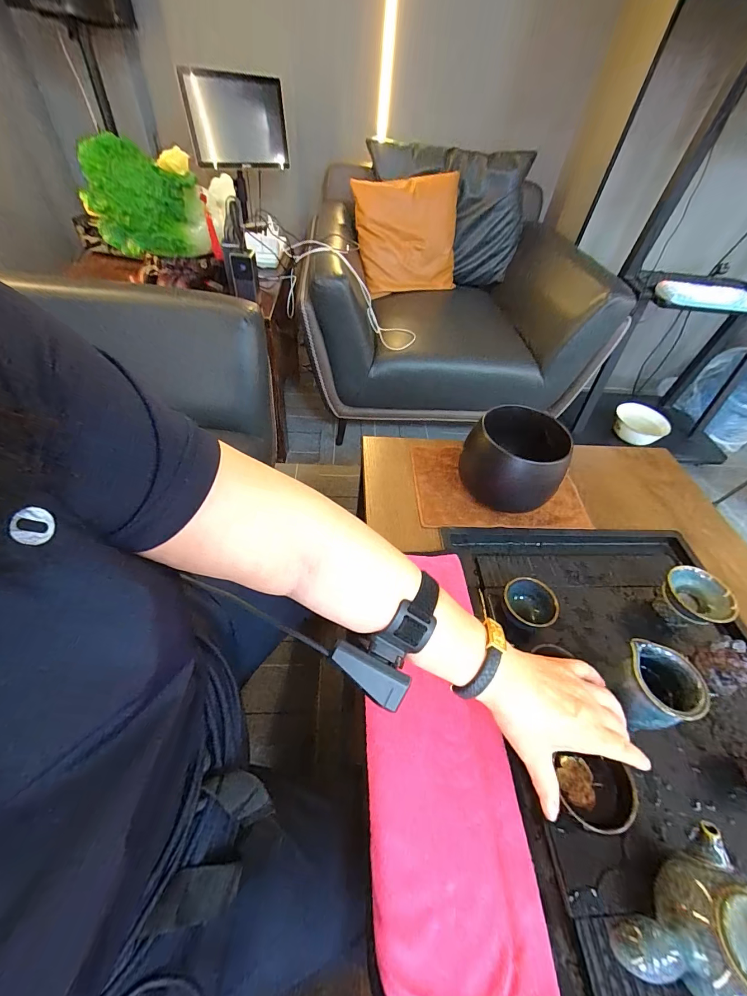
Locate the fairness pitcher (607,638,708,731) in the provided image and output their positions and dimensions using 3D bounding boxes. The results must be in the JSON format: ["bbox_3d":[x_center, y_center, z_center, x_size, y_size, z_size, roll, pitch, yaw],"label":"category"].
[{"bbox_3d":[0.284,0.202,0.393,0.064,0.090,0.071,-11,51,-14],"label":"fairness pitcher"}]

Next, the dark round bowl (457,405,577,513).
[{"bbox_3d":[0.209,-0.058,0.564,0.133,0.116,0.132,2,49,-3],"label":"dark round bowl"}]

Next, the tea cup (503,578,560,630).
[{"bbox_3d":[0.194,0.135,0.465,0.055,0.051,0.061,-24,55,-23],"label":"tea cup"}]

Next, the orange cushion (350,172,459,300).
[{"bbox_3d":[0.123,-0.950,1.360,0.364,0.349,0.120,-11,30,-5],"label":"orange cushion"}]

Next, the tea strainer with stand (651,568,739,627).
[{"bbox_3d":[0.408,0.129,0.474,0.065,0.062,0.071,-24,55,-23],"label":"tea strainer with stand"}]

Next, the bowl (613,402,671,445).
[{"bbox_3d":[1.059,-0.293,1.468,0.170,0.083,0.170,3,49,-4],"label":"bowl"}]

